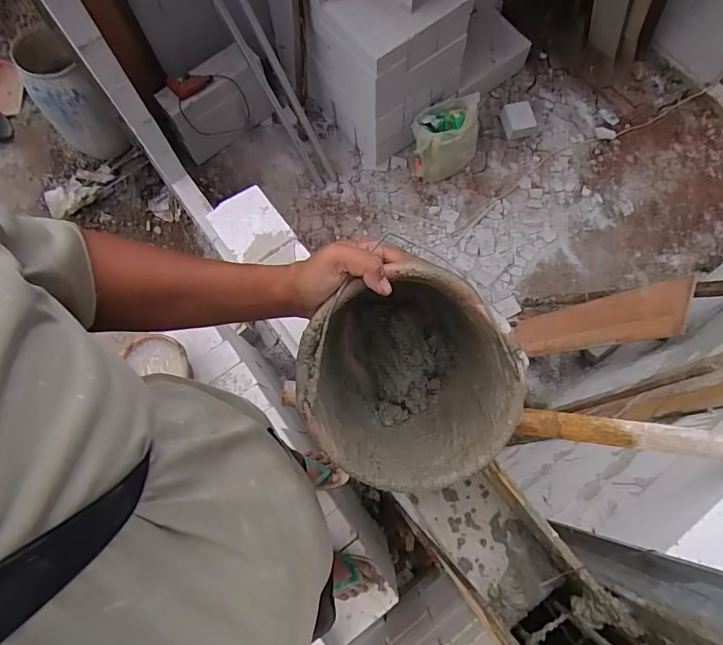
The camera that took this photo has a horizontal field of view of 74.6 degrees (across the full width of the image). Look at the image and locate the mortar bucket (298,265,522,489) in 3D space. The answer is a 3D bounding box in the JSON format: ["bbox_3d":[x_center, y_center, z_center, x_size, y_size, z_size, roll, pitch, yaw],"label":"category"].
[{"bbox_3d":[0.041,0.043,0.592,0.243,0.230,0.243,-2,108,-7],"label":"mortar bucket"}]

